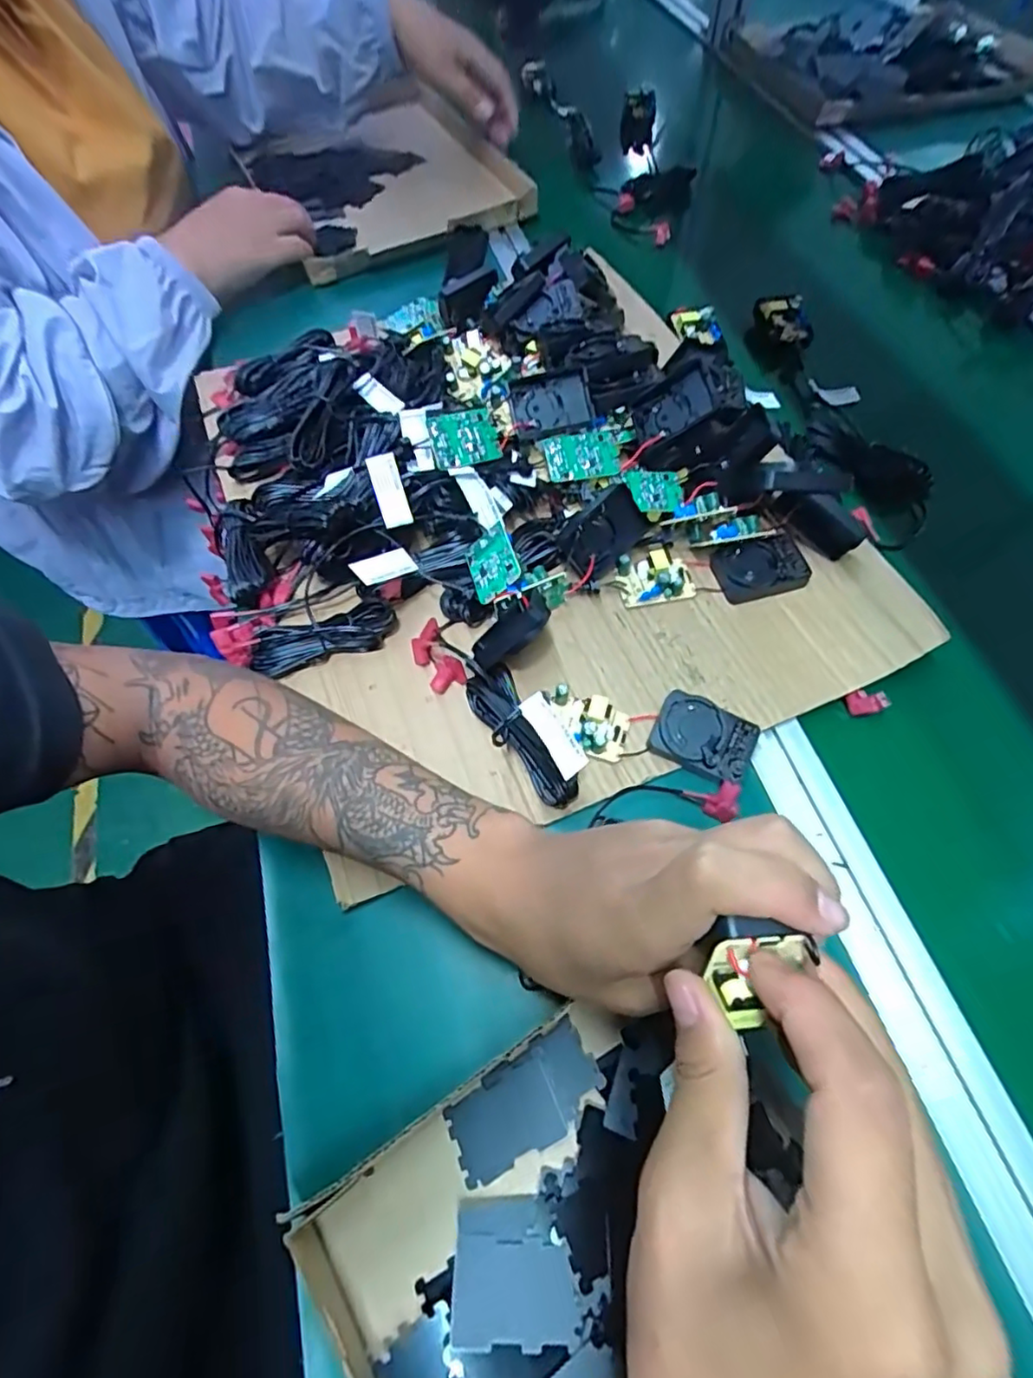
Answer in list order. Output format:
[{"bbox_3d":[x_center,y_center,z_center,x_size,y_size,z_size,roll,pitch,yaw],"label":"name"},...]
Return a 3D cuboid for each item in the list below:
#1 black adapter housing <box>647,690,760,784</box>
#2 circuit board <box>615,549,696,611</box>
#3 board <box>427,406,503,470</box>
[{"bbox_3d":[0.112,0.030,0.366,0.058,0.021,0.042,23,66,13],"label":"black adapter housing"},{"bbox_3d":[0.097,-0.078,0.428,0.051,0.018,0.036,-13,63,-5],"label":"circuit board"},{"bbox_3d":[-0.036,-0.177,0.433,0.051,0.007,0.036,-22,106,-28],"label":"board"}]

